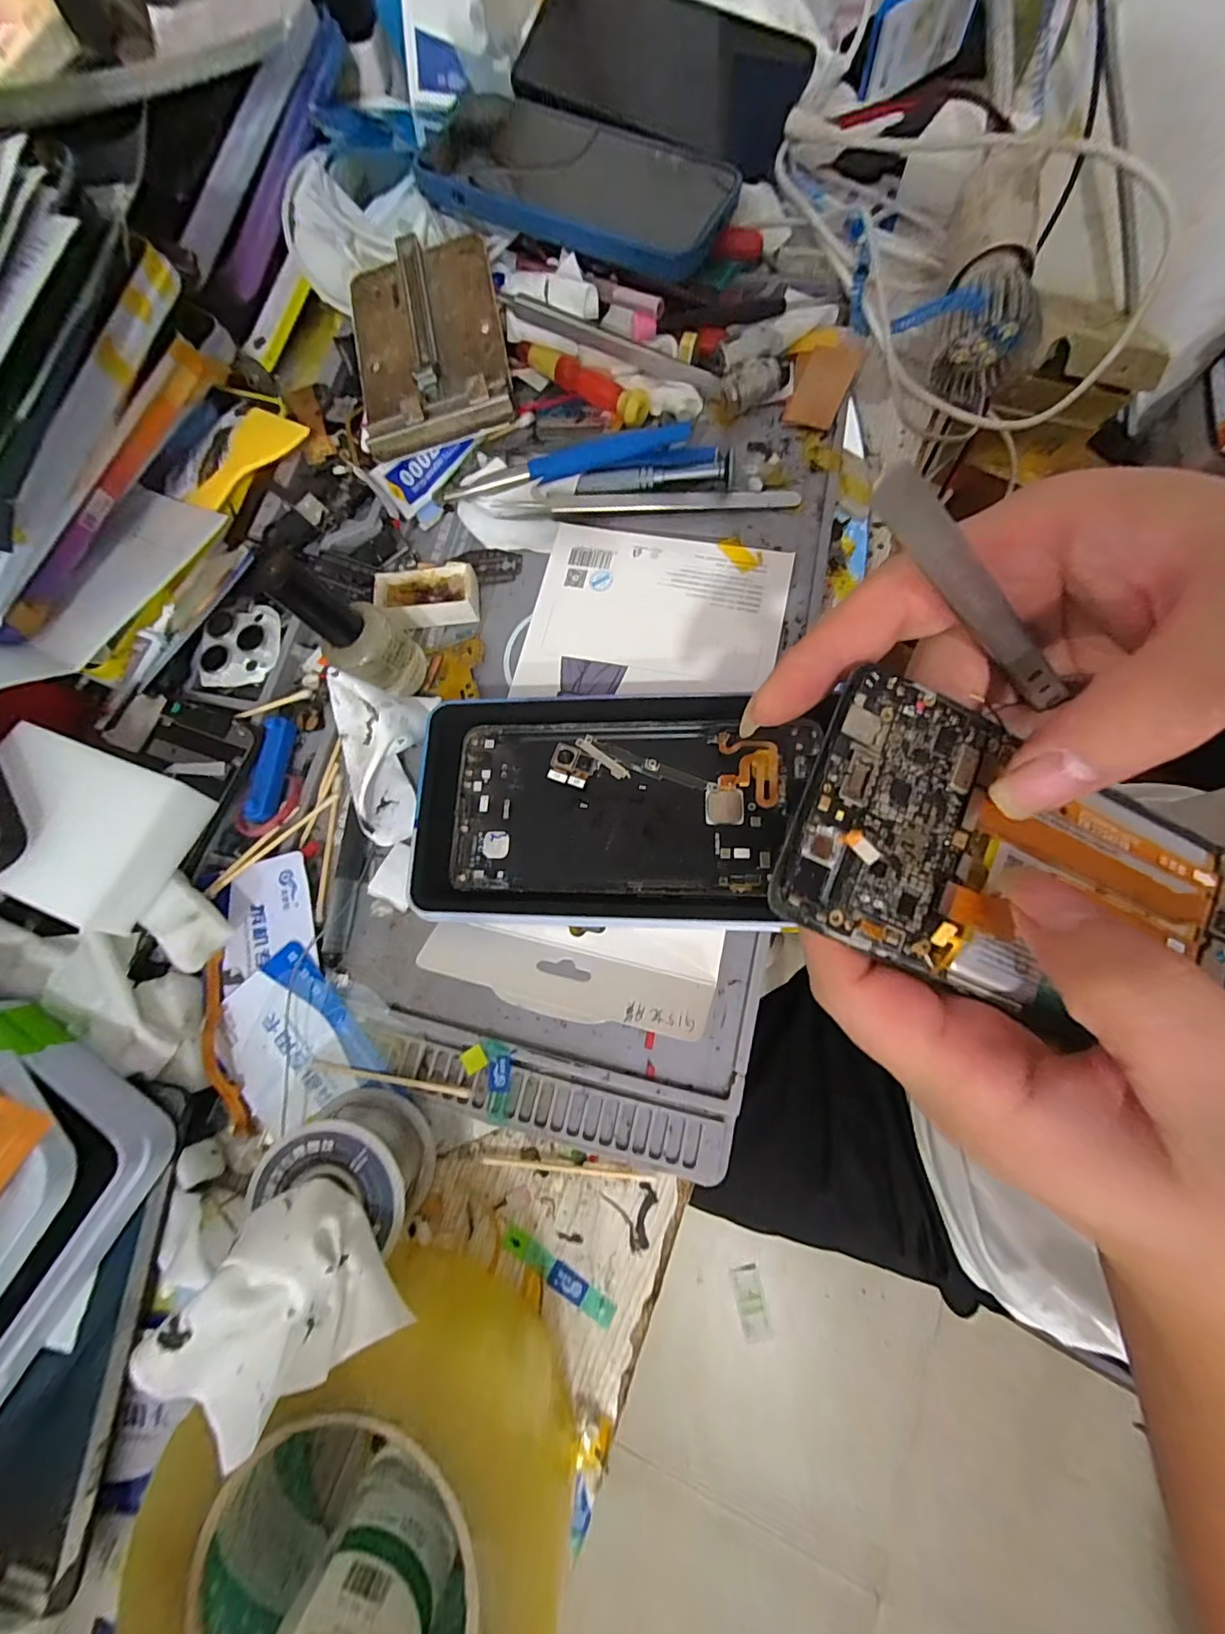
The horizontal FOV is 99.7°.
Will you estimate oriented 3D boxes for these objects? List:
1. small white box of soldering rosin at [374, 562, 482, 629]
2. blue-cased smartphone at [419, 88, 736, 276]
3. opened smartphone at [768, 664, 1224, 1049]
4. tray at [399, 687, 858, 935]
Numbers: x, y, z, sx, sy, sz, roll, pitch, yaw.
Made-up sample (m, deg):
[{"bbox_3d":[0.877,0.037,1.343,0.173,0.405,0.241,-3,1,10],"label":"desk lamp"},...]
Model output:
[{"bbox_3d":[-0.092,-0.109,0.258,0.048,0.016,0.025,-7,75,4],"label":"small white box of soldering rosin"},{"bbox_3d":[-0.024,-0.339,0.278,0.173,0.020,0.088,22,70,5],"label":"blue-cased smartphone"},{"bbox_3d":[0.117,0.020,0.142,0.144,0.005,0.070,24,84,-8],"label":"opened smartphone"},{"bbox_3d":[-0.001,-0.005,0.216,0.164,0.023,0.097,1,76,6],"label":"tray"}]

